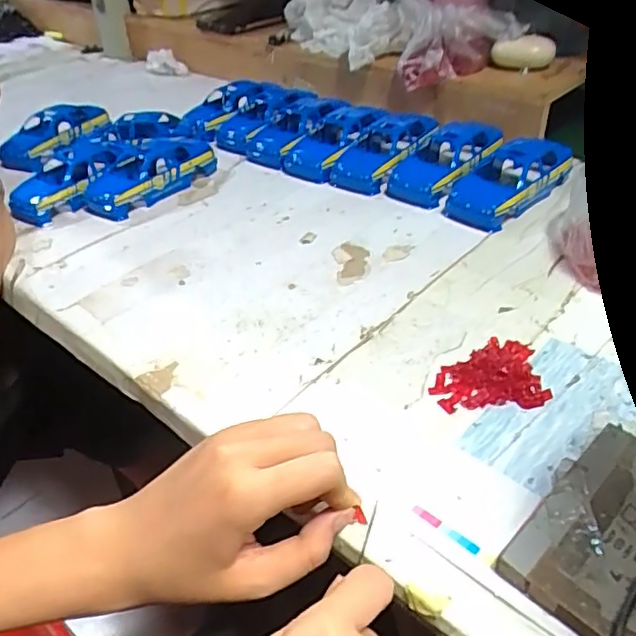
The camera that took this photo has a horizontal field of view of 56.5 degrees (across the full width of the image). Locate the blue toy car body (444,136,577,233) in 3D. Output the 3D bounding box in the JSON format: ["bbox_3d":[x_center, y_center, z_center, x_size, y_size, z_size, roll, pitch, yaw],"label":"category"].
[{"bbox_3d":[0.155,-0.114,0.484,0.121,0.036,0.061,-31,45,-30],"label":"blue toy car body"}]

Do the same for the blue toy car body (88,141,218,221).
[{"bbox_3d":[-0.155,-0.132,0.554,0.057,0.033,0.126,25,46,32],"label":"blue toy car body"}]

